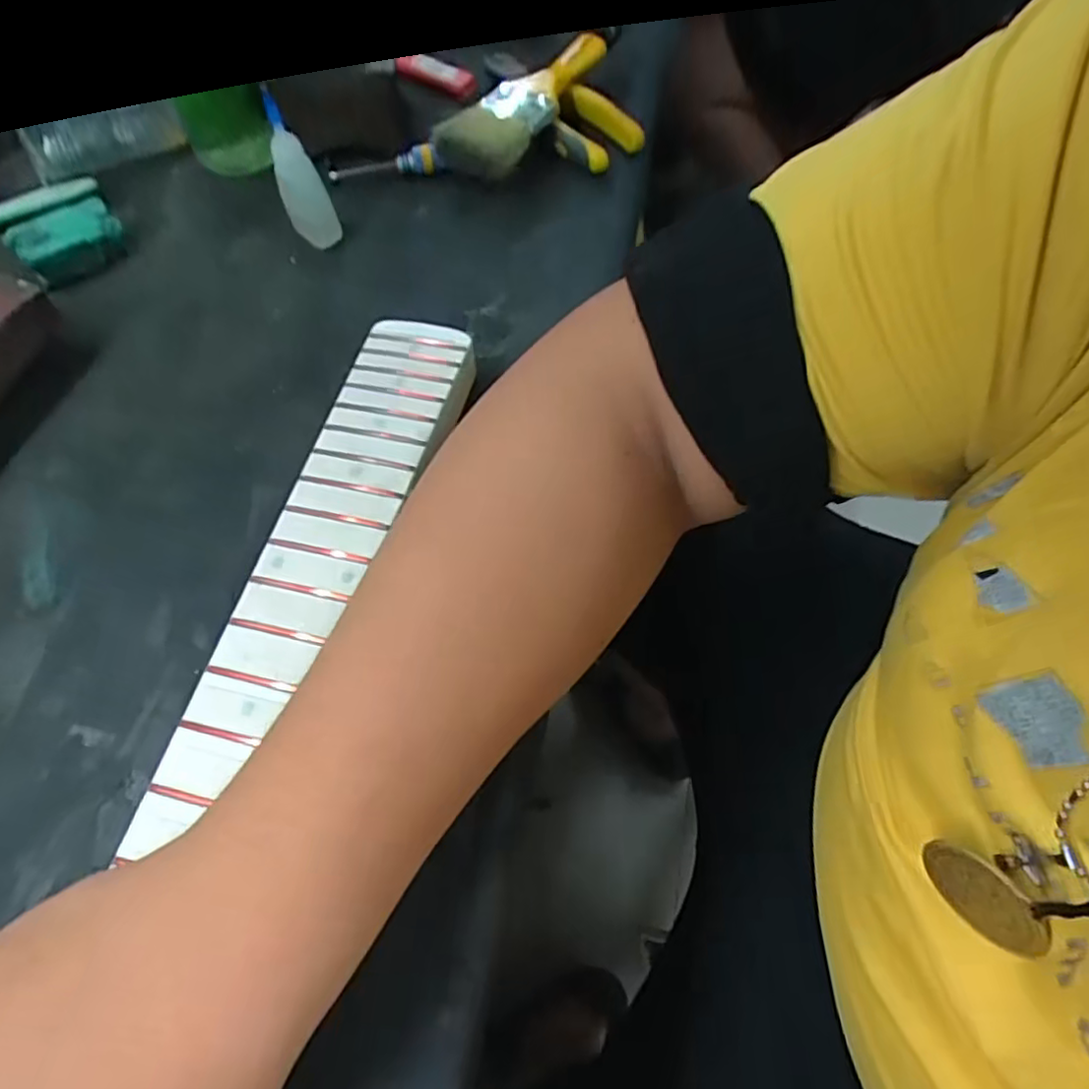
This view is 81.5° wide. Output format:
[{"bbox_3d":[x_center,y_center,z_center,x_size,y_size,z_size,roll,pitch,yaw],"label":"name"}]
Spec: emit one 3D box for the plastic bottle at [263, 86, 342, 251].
[{"bbox_3d":[-0.150,-0.224,0.389,0.027,0.092,0.024,-24,65,-12],"label":"plastic bottle"}]

